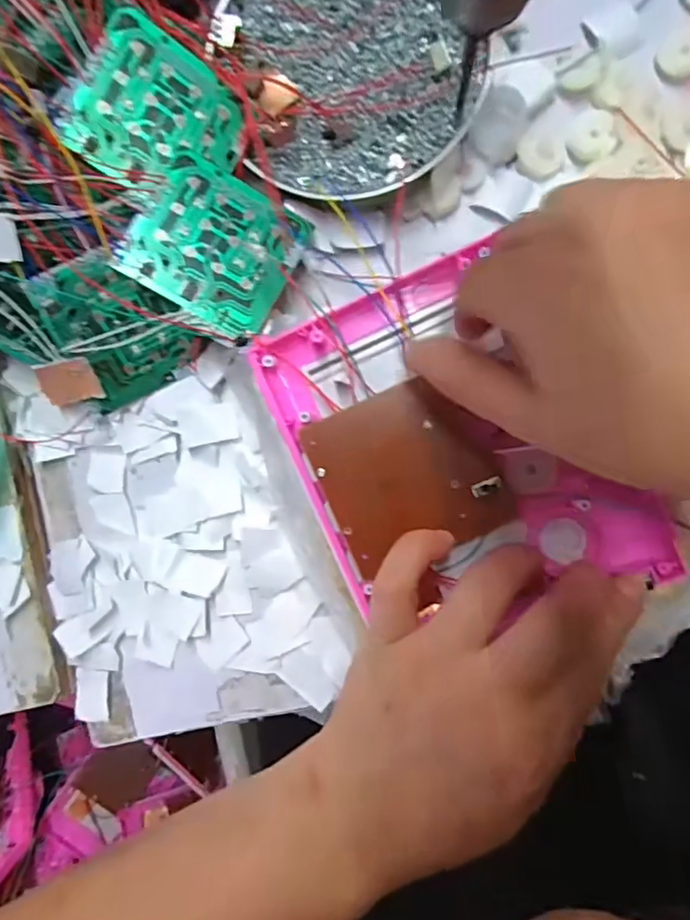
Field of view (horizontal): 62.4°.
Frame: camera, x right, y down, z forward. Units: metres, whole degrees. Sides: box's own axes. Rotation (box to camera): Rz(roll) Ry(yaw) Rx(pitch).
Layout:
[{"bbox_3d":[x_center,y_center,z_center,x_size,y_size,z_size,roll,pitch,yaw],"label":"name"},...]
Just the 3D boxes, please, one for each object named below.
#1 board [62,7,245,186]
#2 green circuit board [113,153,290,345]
[{"bbox_3d":[-0.085,-0.157,0.263,0.067,0.004,0.065,29,92,-17],"label":"board"},{"bbox_3d":[-0.061,-0.099,0.269,0.070,0.004,0.068,29,82,-9],"label":"green circuit board"}]

